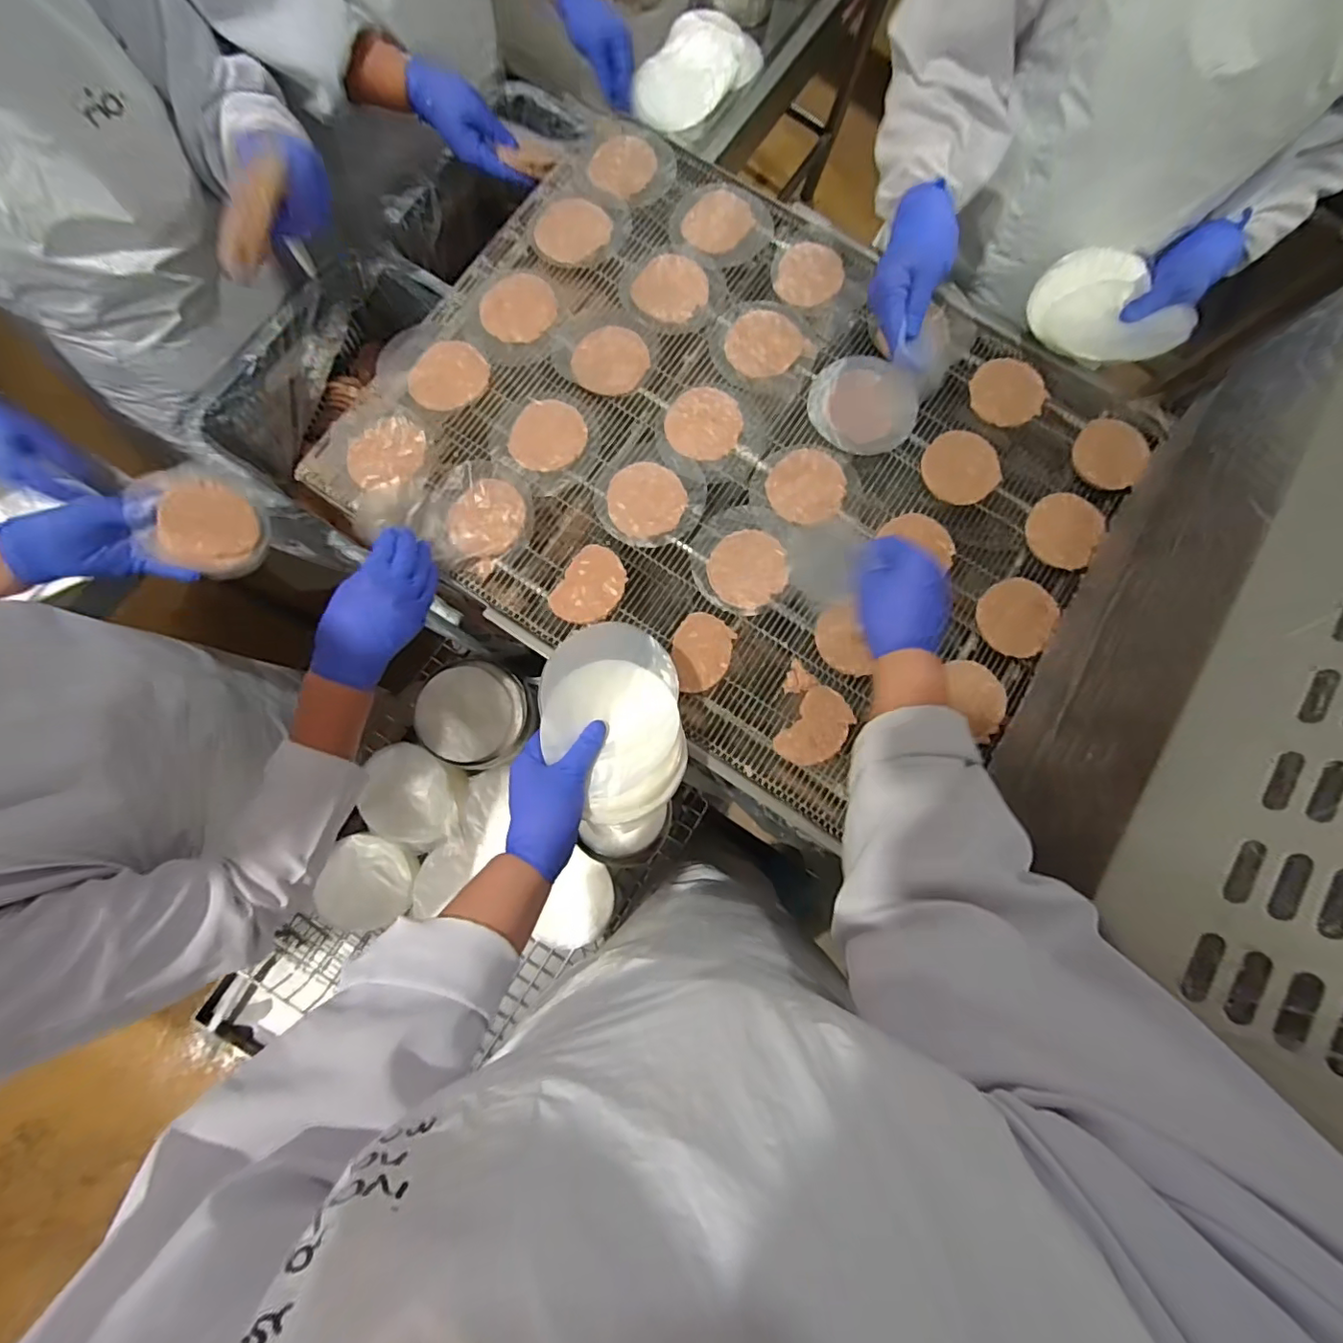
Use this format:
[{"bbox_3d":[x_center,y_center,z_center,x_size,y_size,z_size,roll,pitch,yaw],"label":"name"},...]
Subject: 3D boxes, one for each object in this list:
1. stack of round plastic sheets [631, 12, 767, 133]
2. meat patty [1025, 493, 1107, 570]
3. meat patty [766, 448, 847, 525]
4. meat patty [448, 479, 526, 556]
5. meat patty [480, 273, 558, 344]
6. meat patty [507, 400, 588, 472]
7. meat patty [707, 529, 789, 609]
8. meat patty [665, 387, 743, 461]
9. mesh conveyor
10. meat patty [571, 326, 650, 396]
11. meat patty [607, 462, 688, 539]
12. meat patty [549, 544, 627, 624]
[{"bbox_3d":[0.038,-1.007,0.957,0.145,0.030,0.237,34,81,0],"label":"stack of round plastic sheets"},{"bbox_3d":[0.426,-0.155,0.620,0.072,0.012,0.073,0,90,10],"label":"meat patty"},{"bbox_3d":[0.151,-0.204,0.629,0.084,0.007,0.081,1,83,-5],"label":"meat patty"},{"bbox_3d":[-0.196,-0.163,0.612,0.074,0.009,0.083,43,82,1],"label":"meat patty"},{"bbox_3d":[-0.178,-0.422,0.661,0.085,0.012,0.087,1,83,-5],"label":"meat patty"},{"bbox_3d":[-0.137,-0.261,0.632,0.082,0.004,0.080,1,83,-5],"label":"meat patty"},{"bbox_3d":[0.082,-0.111,0.611,0.081,0.011,0.085,1,83,-5],"label":"meat patty"},{"bbox_3d":[0.036,-0.279,0.642,0.081,0.009,0.085,6,82,-4],"label":"meat patty"},{"bbox_3d":[0.070,-0.247,0.629,0.771,0.055,0.597,32,81,4],"label":"mesh conveyor"},{"bbox_3d":[-0.069,-0.354,0.649,0.083,0.004,0.084,1,83,-5],"label":"meat patty"},{"bbox_3d":[-0.027,-0.188,0.622,0.081,0.010,0.083,1,83,-5],"label":"meat patty"},{"bbox_3d":[-0.084,-0.089,0.605,0.065,0.007,0.086,32,81,0],"label":"meat patty"}]

